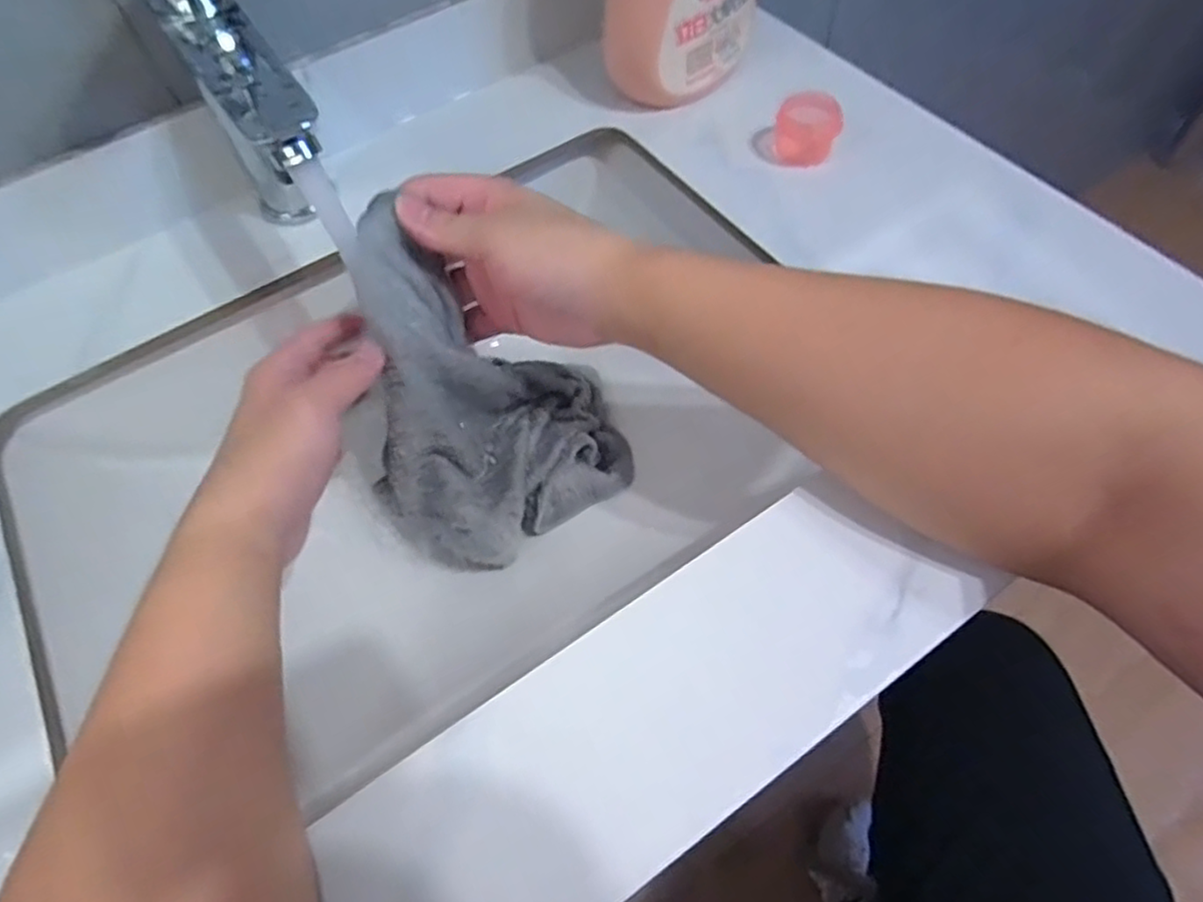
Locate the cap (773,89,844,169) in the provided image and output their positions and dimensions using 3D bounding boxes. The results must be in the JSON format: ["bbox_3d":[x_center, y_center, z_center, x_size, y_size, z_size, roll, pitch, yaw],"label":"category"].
[{"bbox_3d":[0.136,-0.215,0.445,0.042,0.027,0.042,-2,60,3],"label":"cap"}]

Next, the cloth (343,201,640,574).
[{"bbox_3d":[-0.061,-0.027,0.397,0.139,0.180,0.143,13,62,10],"label":"cloth"}]

